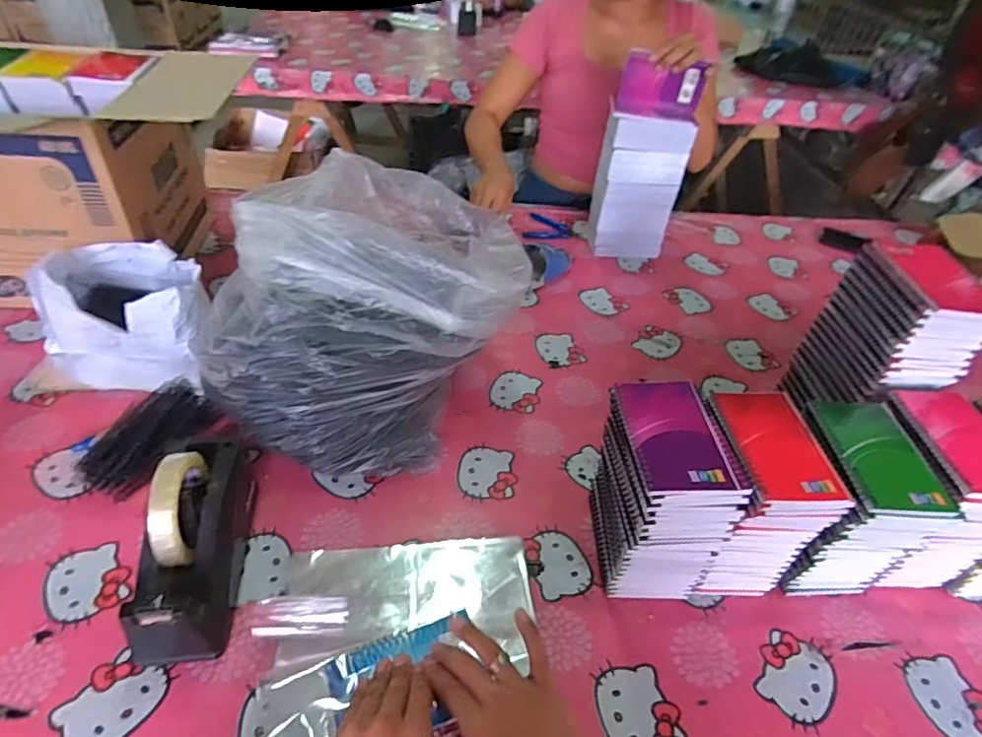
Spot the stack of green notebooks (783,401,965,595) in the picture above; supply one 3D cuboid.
[{"bbox_3d":[0.369,0.150,0.596,0.109,0.191,0.125,1,43,-6],"label":"stack of green notebooks"}]

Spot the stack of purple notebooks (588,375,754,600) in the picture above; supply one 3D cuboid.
[{"bbox_3d":[0.173,0.132,0.581,0.104,0.204,0.135,0,43,-8],"label":"stack of purple notebooks"}]

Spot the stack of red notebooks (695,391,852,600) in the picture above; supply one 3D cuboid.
[{"bbox_3d":[0.268,0.138,0.595,0.101,0.195,0.128,2,43,-5],"label":"stack of red notebooks"}]

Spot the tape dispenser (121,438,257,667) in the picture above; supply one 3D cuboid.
[{"bbox_3d":[-0.290,0.160,0.551,0.074,0.133,0.215,-2,43,-9],"label":"tape dispenser"}]

